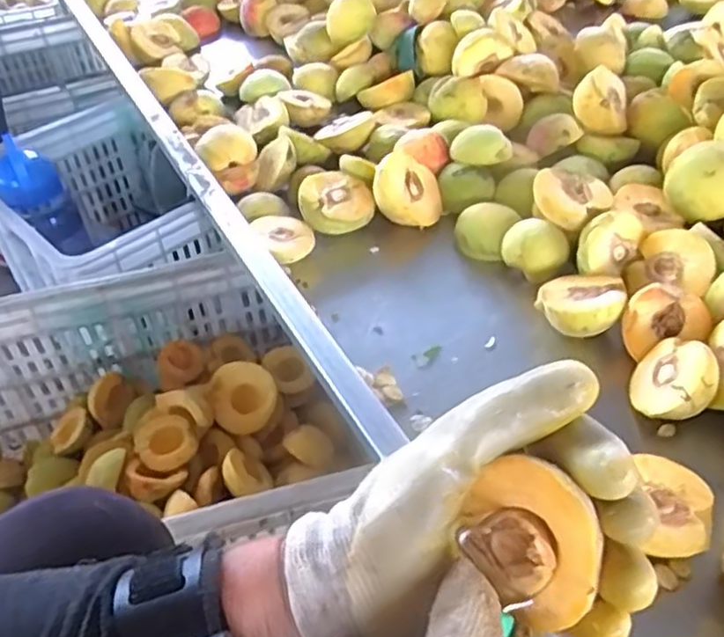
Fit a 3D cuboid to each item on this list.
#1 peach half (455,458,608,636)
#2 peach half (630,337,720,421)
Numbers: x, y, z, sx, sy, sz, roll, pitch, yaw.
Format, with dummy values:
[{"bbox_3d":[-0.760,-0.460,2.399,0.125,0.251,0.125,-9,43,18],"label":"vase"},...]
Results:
[{"bbox_3d":[0.068,0.079,0.259,0.050,0.053,0.029,39,32,27],"label":"peach half"},{"bbox_3d":[0.213,0.043,0.469,0.057,0.025,0.058,-50,22,11],"label":"peach half"}]

